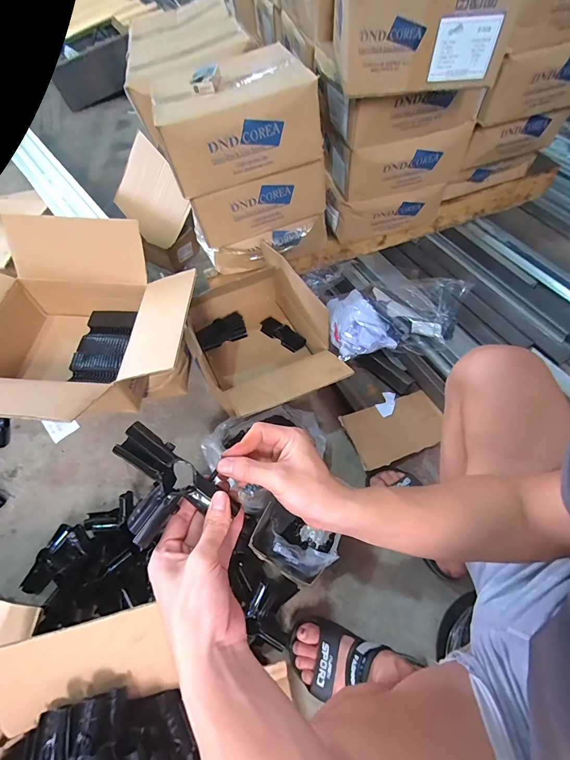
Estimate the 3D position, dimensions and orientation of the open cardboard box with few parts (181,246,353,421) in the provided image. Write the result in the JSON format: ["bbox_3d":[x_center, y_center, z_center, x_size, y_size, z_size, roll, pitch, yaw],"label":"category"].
[{"bbox_3d":[-0.058,-0.099,0.842,0.267,0.246,0.421,-23,59,-12],"label":"open cardboard box with few parts"}]

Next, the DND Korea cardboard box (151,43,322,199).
[{"bbox_3d":[-0.101,-0.549,0.712,0.301,0.154,0.239,-11,58,-5],"label":"DND Korea cardboard box"}]

